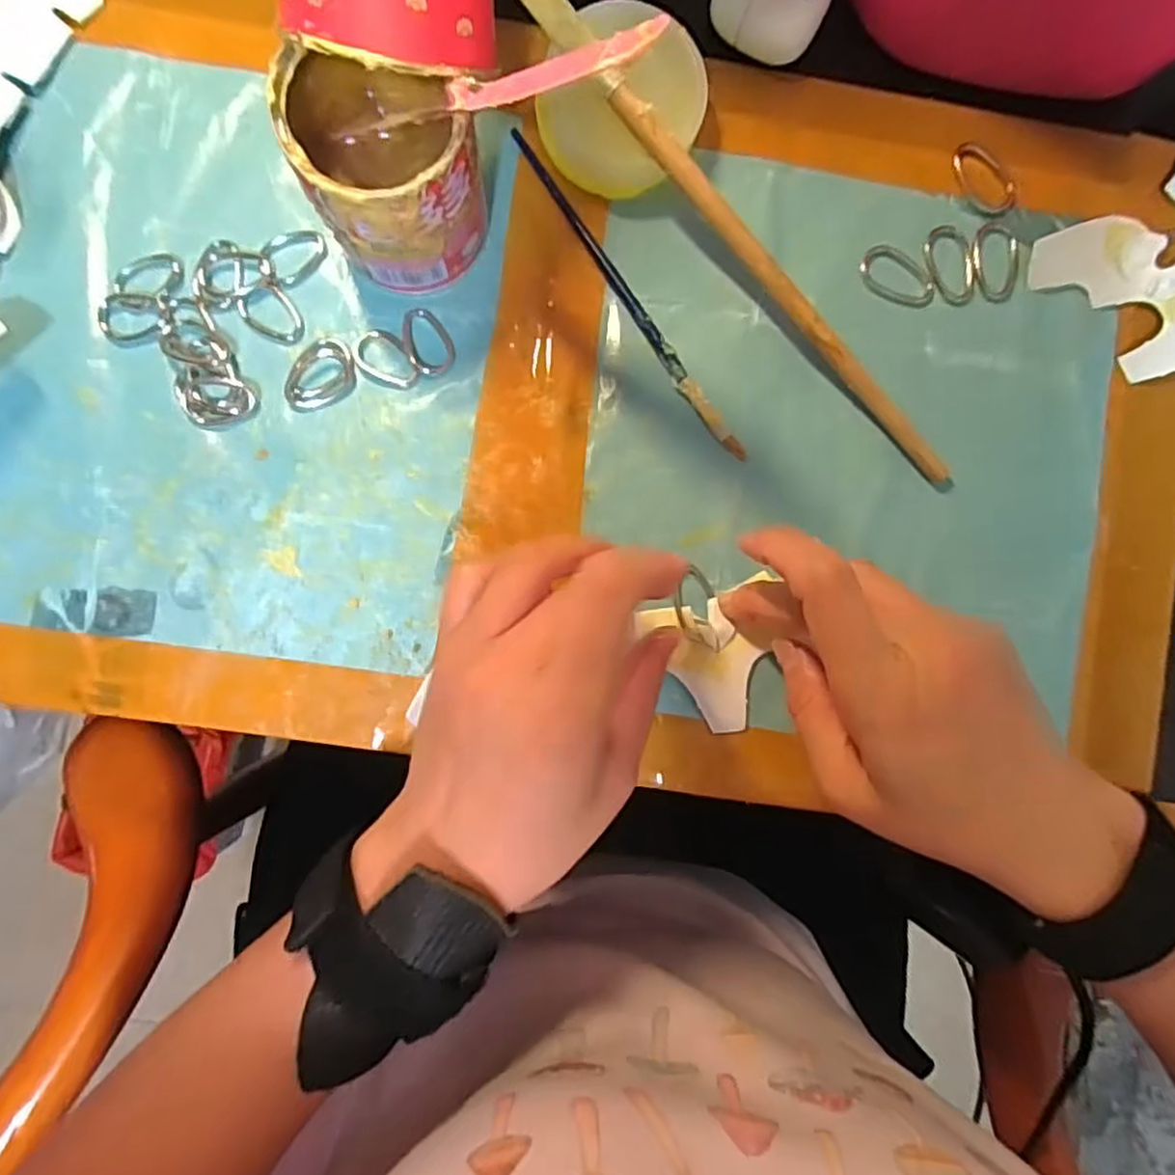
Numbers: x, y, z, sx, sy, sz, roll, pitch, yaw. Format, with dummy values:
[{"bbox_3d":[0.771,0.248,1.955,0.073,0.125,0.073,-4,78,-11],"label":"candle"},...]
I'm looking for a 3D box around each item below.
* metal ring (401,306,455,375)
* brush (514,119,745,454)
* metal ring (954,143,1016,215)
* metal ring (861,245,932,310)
[{"bbox_3d":[-0.068,-0.104,0.288,0.019,0.004,0.029,-26,93,-3],"label":"metal ring"},{"bbox_3d":[0.017,-0.123,0.291,0.008,0.006,0.165,-36,93,-2],"label":"brush"},{"bbox_3d":[0.176,-0.182,0.303,0.021,0.004,0.035,-37,93,-2],"label":"metal ring"},{"bbox_3d":[0.137,-0.136,0.299,0.035,0.004,0.021,37,89,-4],"label":"metal ring"}]

